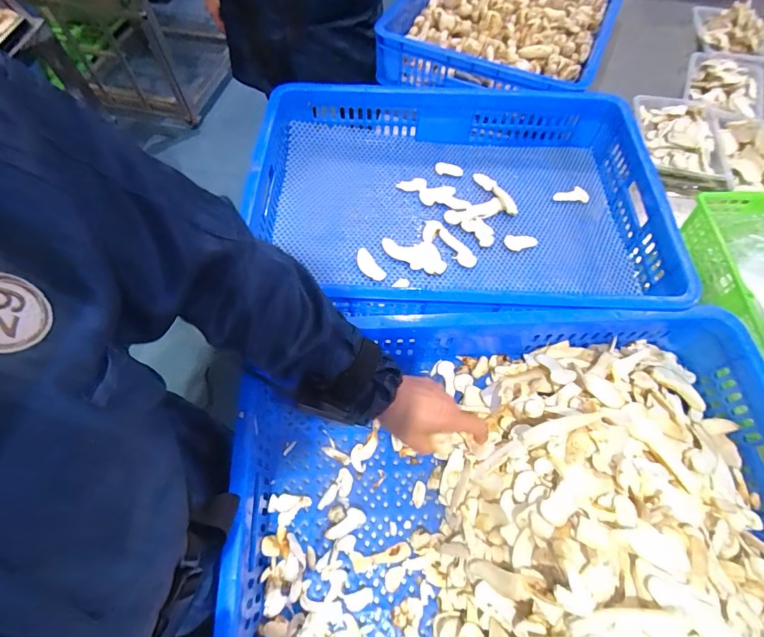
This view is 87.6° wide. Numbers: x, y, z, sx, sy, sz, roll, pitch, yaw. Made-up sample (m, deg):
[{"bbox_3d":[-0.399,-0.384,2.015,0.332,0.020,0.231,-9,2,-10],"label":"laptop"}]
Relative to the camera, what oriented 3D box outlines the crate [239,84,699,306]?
[{"bbox_3d":[0.113,-0.187,0.623,0.592,0.112,0.411,2,63,2],"label":"crate"}]

